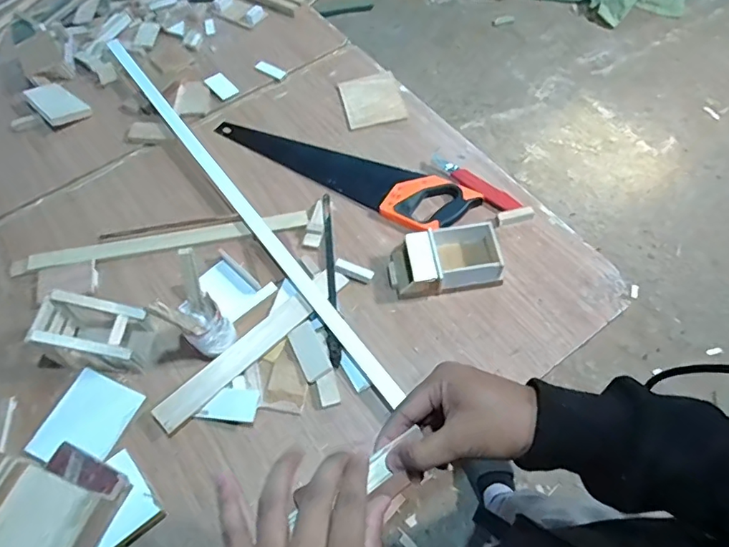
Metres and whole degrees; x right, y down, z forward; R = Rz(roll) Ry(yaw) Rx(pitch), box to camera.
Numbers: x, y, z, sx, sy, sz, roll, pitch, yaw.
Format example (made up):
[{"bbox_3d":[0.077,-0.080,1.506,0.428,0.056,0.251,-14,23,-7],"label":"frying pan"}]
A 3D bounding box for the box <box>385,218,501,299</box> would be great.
[{"bbox_3d":[0.124,-0.021,0.790,0.170,0.060,0.099,-9,60,-2],"label":"box"}]

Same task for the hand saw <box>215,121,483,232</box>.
[{"bbox_3d":[-0.047,-0.212,0.934,0.510,0.032,0.119,30,65,19],"label":"hand saw"}]

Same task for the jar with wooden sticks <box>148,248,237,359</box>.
[{"bbox_3d":[-0.232,0.062,0.700,0.068,0.178,0.067,-22,61,-9],"label":"jar with wooden sticks"}]

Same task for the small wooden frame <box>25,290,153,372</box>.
[{"bbox_3d":[-0.389,0.086,0.734,0.125,0.105,0.084,5,60,6],"label":"small wooden frame"}]

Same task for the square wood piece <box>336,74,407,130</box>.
[{"bbox_3d":[0.015,-0.350,1.017,0.113,0.014,0.127,-13,60,-5],"label":"square wood piece"}]

